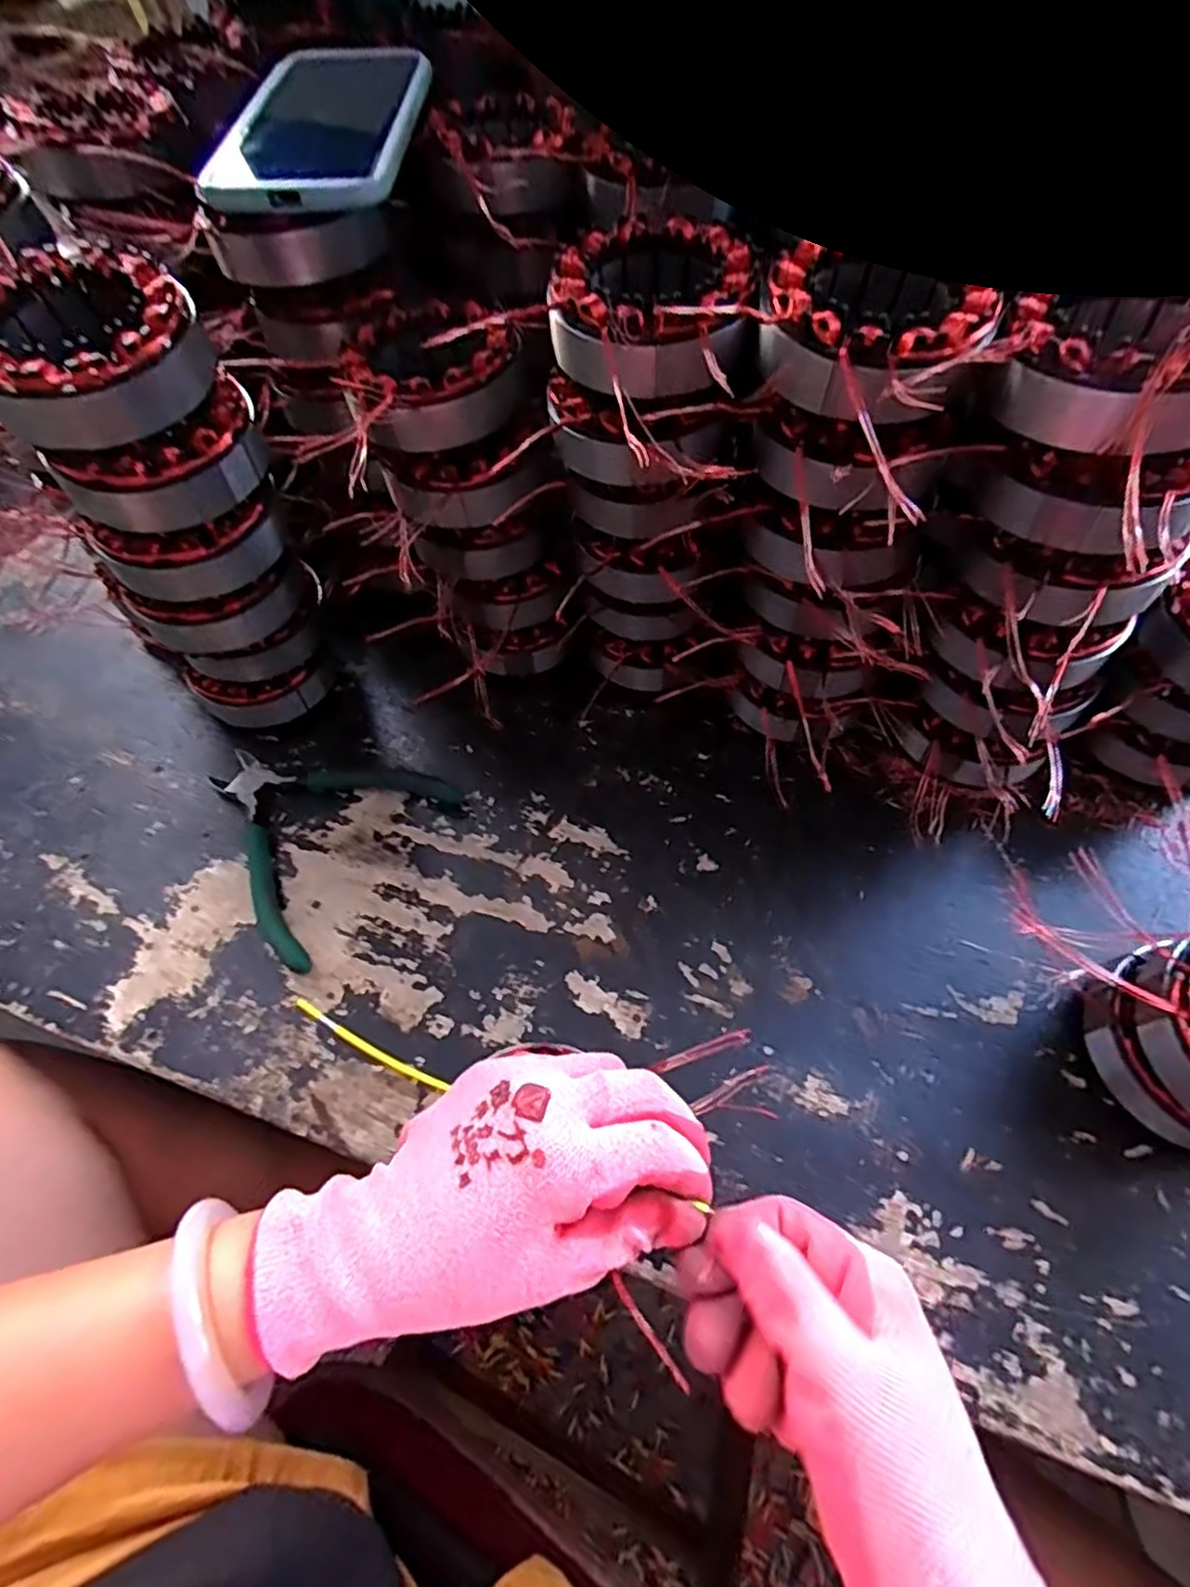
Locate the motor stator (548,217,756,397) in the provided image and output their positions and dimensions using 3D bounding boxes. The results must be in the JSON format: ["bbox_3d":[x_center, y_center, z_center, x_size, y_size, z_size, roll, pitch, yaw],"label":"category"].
[{"bbox_3d":[0.022,-0.198,0.292,0.082,0.043,0.100,-12,61,-4],"label":"motor stator"}]

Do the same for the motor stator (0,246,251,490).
[{"bbox_3d":[-0.206,-0.174,0.283,0.094,0.052,0.087,-33,64,-15],"label":"motor stator"}]

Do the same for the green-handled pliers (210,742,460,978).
[{"bbox_3d":[-0.172,0.015,0.406,0.132,0.009,0.132,29,66,18],"label":"green-handled pliers"}]

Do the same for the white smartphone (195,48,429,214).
[{"bbox_3d":[-0.130,-0.327,0.338,0.088,0.014,0.166,4,62,5],"label":"white smartphone"}]

